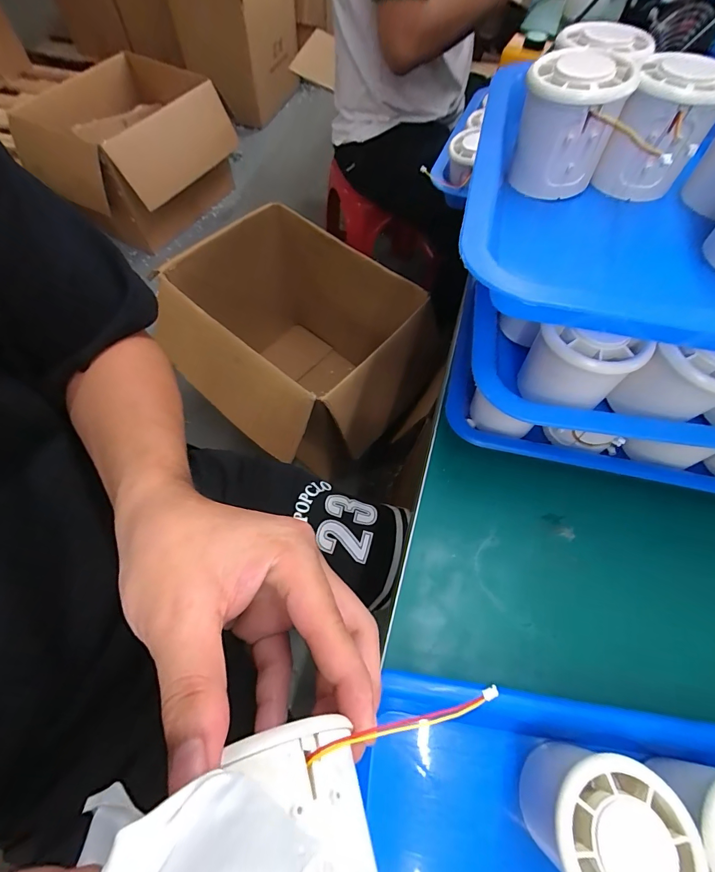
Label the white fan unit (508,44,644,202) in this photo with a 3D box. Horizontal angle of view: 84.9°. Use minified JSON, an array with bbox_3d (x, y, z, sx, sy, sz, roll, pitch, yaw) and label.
[{"bbox_3d":[0.129,-0.196,0.245,0.056,0.059,0.058,20,64,10],"label":"white fan unit"}]

